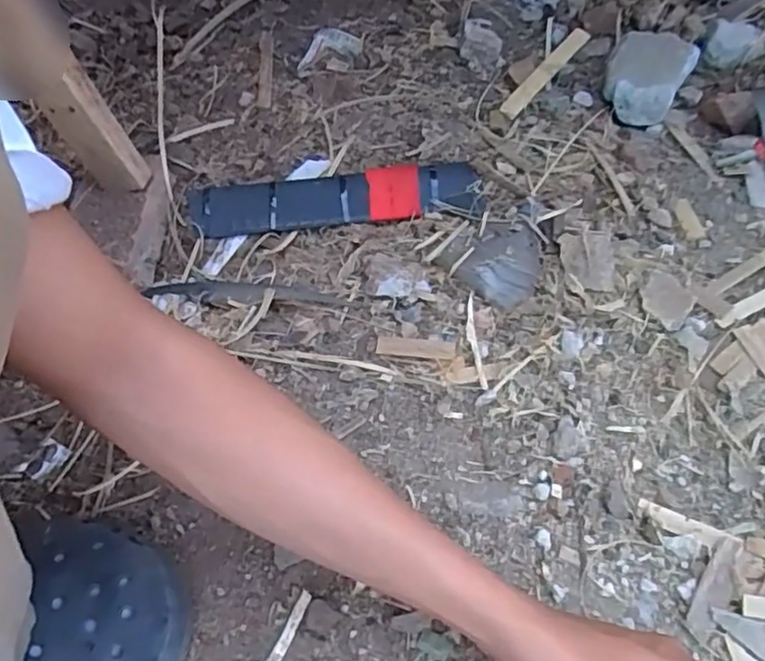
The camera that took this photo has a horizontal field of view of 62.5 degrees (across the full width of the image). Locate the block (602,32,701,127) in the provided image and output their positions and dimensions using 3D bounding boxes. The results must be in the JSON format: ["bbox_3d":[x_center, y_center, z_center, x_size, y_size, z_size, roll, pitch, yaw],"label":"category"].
[{"bbox_3d":[0.307,-0.301,0.728,0.094,0.046,0.138,18,59,21],"label":"block"}]

